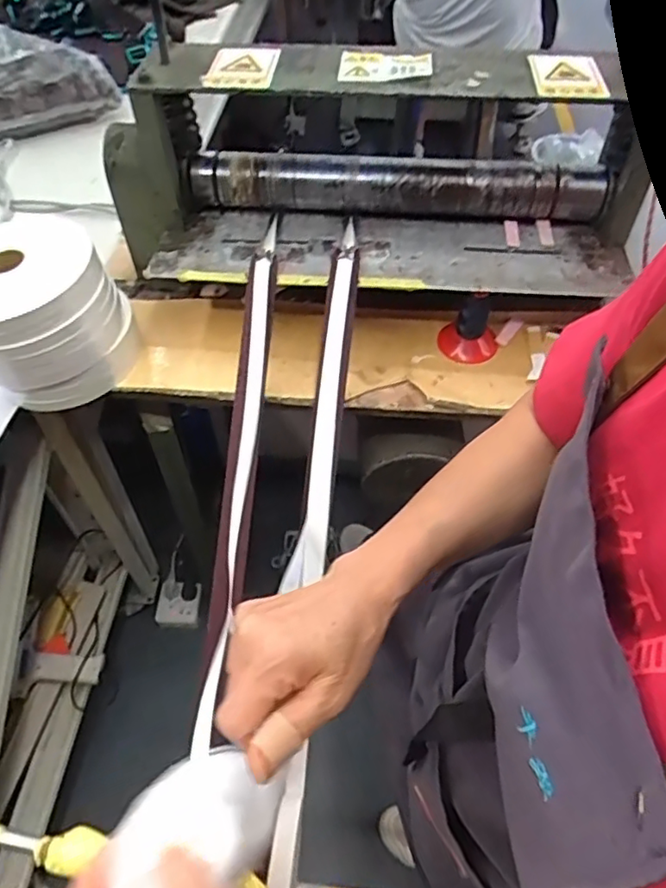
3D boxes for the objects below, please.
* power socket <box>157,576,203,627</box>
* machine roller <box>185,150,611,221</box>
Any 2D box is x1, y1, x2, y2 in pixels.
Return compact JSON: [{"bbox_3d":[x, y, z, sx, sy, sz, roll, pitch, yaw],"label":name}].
[{"bbox_3d":[-0.340,0.351,1.326,0.087,0.036,0.102,1,53,1],"label":"power socket"},{"bbox_3d":[0.069,-0.292,0.688,0.465,0.057,0.058,1,53,0],"label":"machine roller"}]

